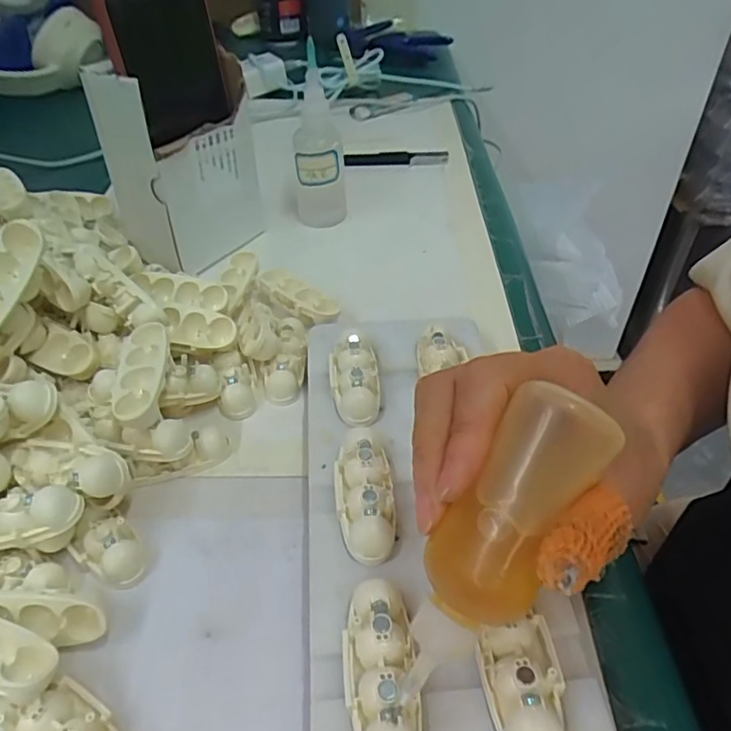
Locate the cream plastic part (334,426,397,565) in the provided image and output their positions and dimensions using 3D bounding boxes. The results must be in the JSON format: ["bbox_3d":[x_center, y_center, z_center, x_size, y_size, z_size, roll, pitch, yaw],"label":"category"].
[{"bbox_3d":[0.000,0.054,0.256,0.024,0.016,0.060,-3,43,-3],"label":"cream plastic part"}]

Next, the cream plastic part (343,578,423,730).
[{"bbox_3d":[0.005,0.102,0.199,0.024,0.021,0.060,-1,43,-2],"label":"cream plastic part"}]

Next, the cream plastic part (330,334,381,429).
[{"bbox_3d":[-0.005,0.006,0.307,0.024,0.018,0.056,-4,43,-4],"label":"cream plastic part"}]

